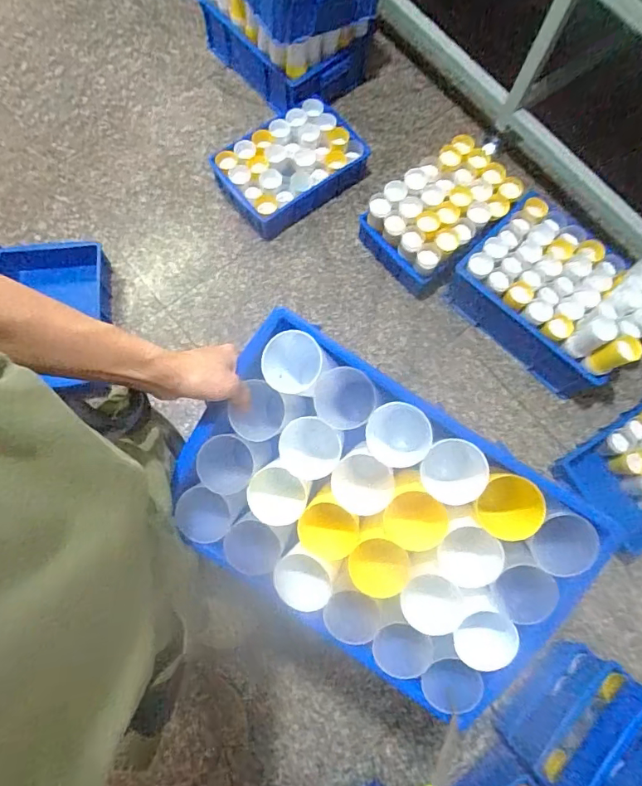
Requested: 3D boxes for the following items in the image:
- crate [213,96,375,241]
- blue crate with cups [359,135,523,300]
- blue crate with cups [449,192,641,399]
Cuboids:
[{"bbox_3d":[-0.085,-0.665,1.431,0.404,0.109,0.272,-36,79,-12],"label":"crate"},{"bbox_3d":[0.332,-0.501,1.380,0.286,0.191,0.392,42,76,9],"label":"blue crate with cups"},{"bbox_3d":[0.614,-0.281,1.275,0.461,0.260,0.338,43,76,9],"label":"blue crate with cups"}]

